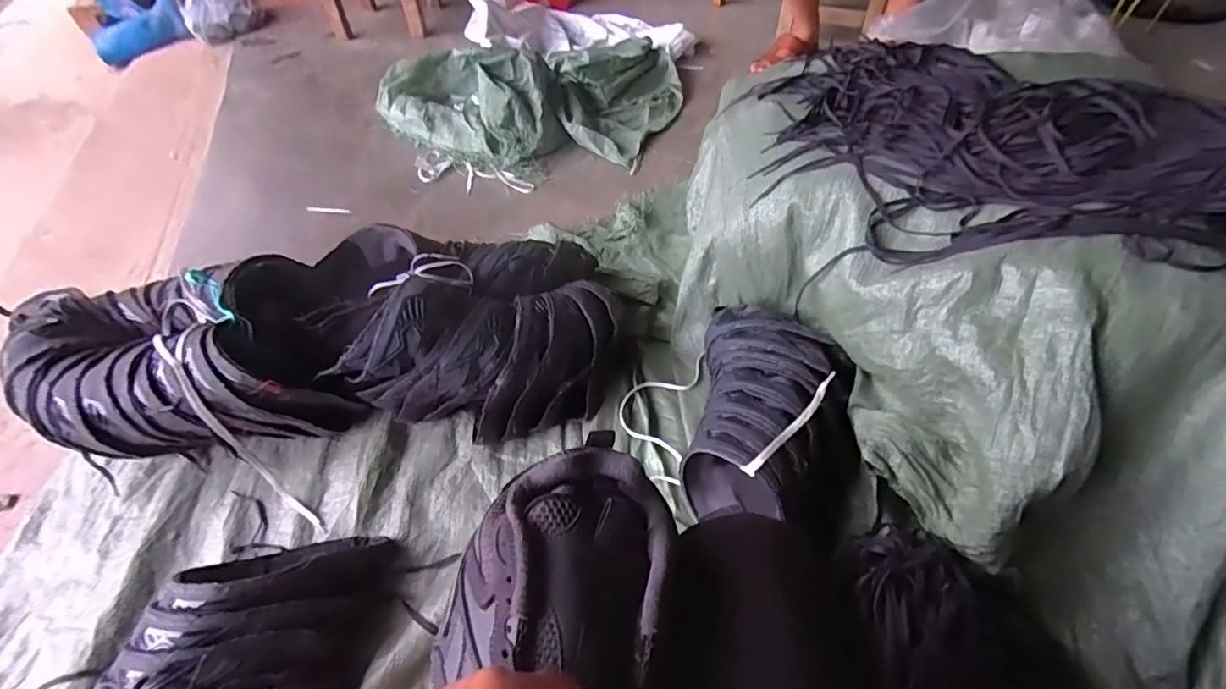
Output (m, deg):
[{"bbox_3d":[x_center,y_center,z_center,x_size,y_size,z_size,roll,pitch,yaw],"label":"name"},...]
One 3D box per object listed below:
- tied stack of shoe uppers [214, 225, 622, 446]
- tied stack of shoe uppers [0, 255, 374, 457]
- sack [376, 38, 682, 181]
[{"bbox_3d":[-0.262,-0.064,0.870,0.534,0.186,0.355,8,53,11],"label":"tied stack of shoe uppers"},{"bbox_3d":[-0.612,0.029,0.834,0.402,0.197,0.273,-9,52,-3],"label":"tied stack of shoe uppers"},{"bbox_3d":[-0.212,-0.667,1.421,0.792,0.177,0.579,-8,52,-2],"label":"sack"}]

